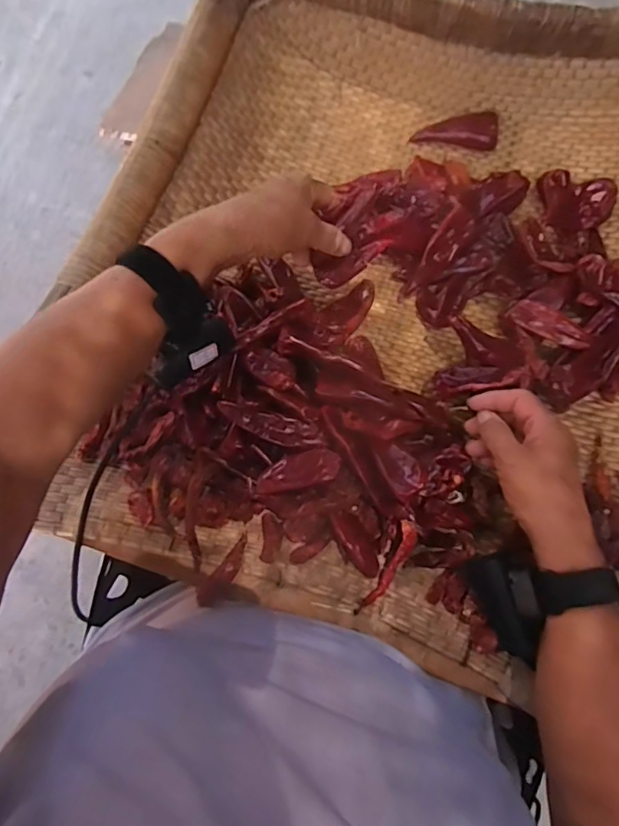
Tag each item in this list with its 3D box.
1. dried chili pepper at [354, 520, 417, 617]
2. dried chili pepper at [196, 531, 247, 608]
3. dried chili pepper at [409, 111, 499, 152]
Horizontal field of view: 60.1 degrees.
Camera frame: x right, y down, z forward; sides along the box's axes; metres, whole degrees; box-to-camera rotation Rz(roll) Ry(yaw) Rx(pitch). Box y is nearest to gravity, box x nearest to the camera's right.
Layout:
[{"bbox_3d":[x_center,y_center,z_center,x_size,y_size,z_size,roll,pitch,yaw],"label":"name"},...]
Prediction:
[{"bbox_3d":[0.062,0.123,0.424,0.018,0.013,0.081,32,71,14],"label":"dried chili pepper"},{"bbox_3d":[-0.065,0.123,0.417,0.018,0.007,0.060,37,73,16],"label":"dried chili pepper"},{"bbox_3d":[0.162,-0.313,0.588,0.089,0.032,0.038,12,68,6],"label":"dried chili pepper"}]

